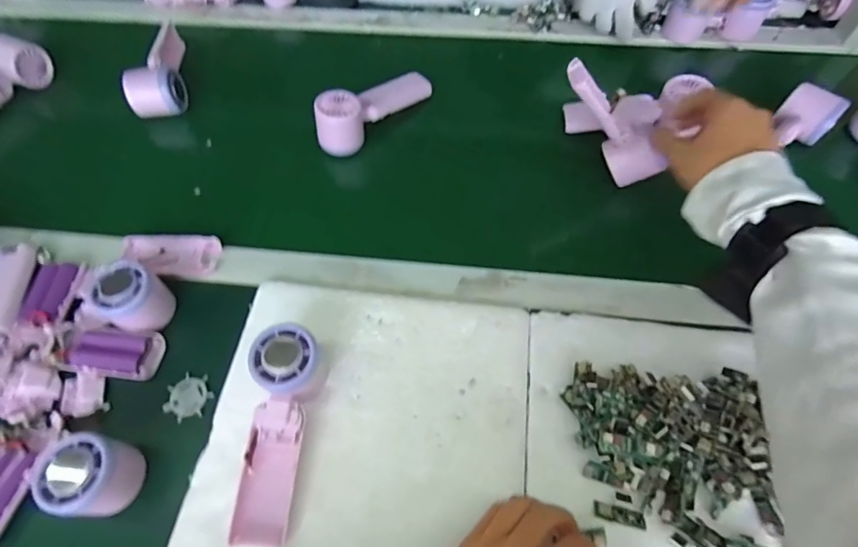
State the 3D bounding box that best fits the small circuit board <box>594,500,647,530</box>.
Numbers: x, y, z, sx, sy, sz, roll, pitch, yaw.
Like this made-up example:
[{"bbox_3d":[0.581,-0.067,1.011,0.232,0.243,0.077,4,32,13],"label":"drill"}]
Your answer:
[{"bbox_3d":[0.149,0.188,0.360,0.039,0.006,0.012,12,62,9],"label":"small circuit board"}]

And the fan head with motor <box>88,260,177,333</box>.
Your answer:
[{"bbox_3d":[-0.284,0.024,0.445,0.053,0.055,0.053,27,65,16],"label":"fan head with motor"}]

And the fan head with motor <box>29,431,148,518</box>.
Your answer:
[{"bbox_3d":[-0.272,0.160,0.370,0.059,0.059,0.054,-1,60,1],"label":"fan head with motor"}]

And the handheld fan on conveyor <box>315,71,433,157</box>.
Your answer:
[{"bbox_3d":[-0.073,-0.215,0.582,0.167,0.057,0.051,-41,67,-19],"label":"handheld fan on conveyor"}]

